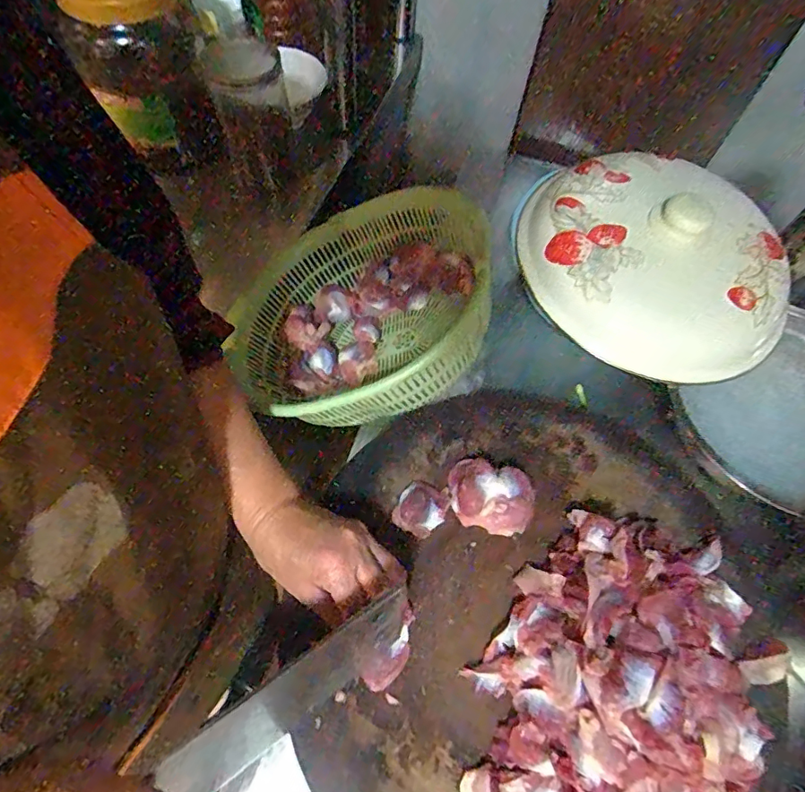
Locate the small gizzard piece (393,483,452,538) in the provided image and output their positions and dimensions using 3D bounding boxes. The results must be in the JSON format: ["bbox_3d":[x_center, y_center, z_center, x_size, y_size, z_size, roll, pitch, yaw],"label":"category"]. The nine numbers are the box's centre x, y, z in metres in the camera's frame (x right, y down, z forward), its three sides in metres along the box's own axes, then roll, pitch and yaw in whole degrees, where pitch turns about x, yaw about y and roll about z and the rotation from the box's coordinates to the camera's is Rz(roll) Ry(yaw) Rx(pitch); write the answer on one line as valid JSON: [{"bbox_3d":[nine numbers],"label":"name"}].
[{"bbox_3d":[0.016,0.096,0.437,0.040,0.009,0.047,25,65,9],"label":"small gizzard piece"}]

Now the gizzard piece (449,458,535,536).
[{"bbox_3d":[0.075,0.085,0.435,0.068,0.030,0.055,15,64,5],"label":"gizzard piece"}]

